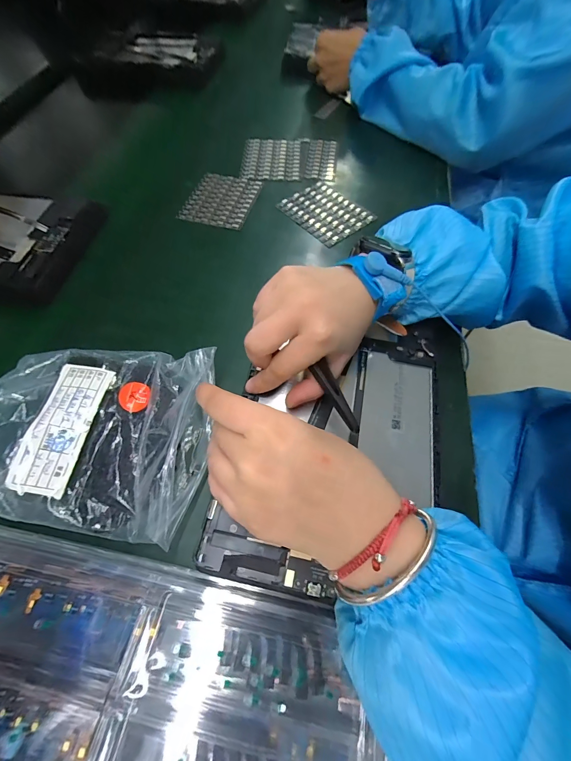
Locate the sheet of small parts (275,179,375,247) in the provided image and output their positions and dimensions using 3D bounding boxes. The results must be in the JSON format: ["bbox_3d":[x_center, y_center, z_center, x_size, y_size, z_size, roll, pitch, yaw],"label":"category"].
[{"bbox_3d":[0.049,-0.209,0.397,0.079,0.008,0.097,-36,65,-18],"label":"sheet of small parts"}]

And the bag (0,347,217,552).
[{"bbox_3d":[-0.137,0.032,0.231,0.157,0.038,0.140,3,60,3],"label":"bag"}]

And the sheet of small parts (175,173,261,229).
[{"bbox_3d":[-0.081,-0.229,0.407,0.078,0.011,0.097,12,61,9],"label":"sheet of small parts"}]

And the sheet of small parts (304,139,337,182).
[{"bbox_3d":[0.051,-0.316,0.455,0.039,0.008,0.107,6,60,5],"label":"sheet of small parts"}]

